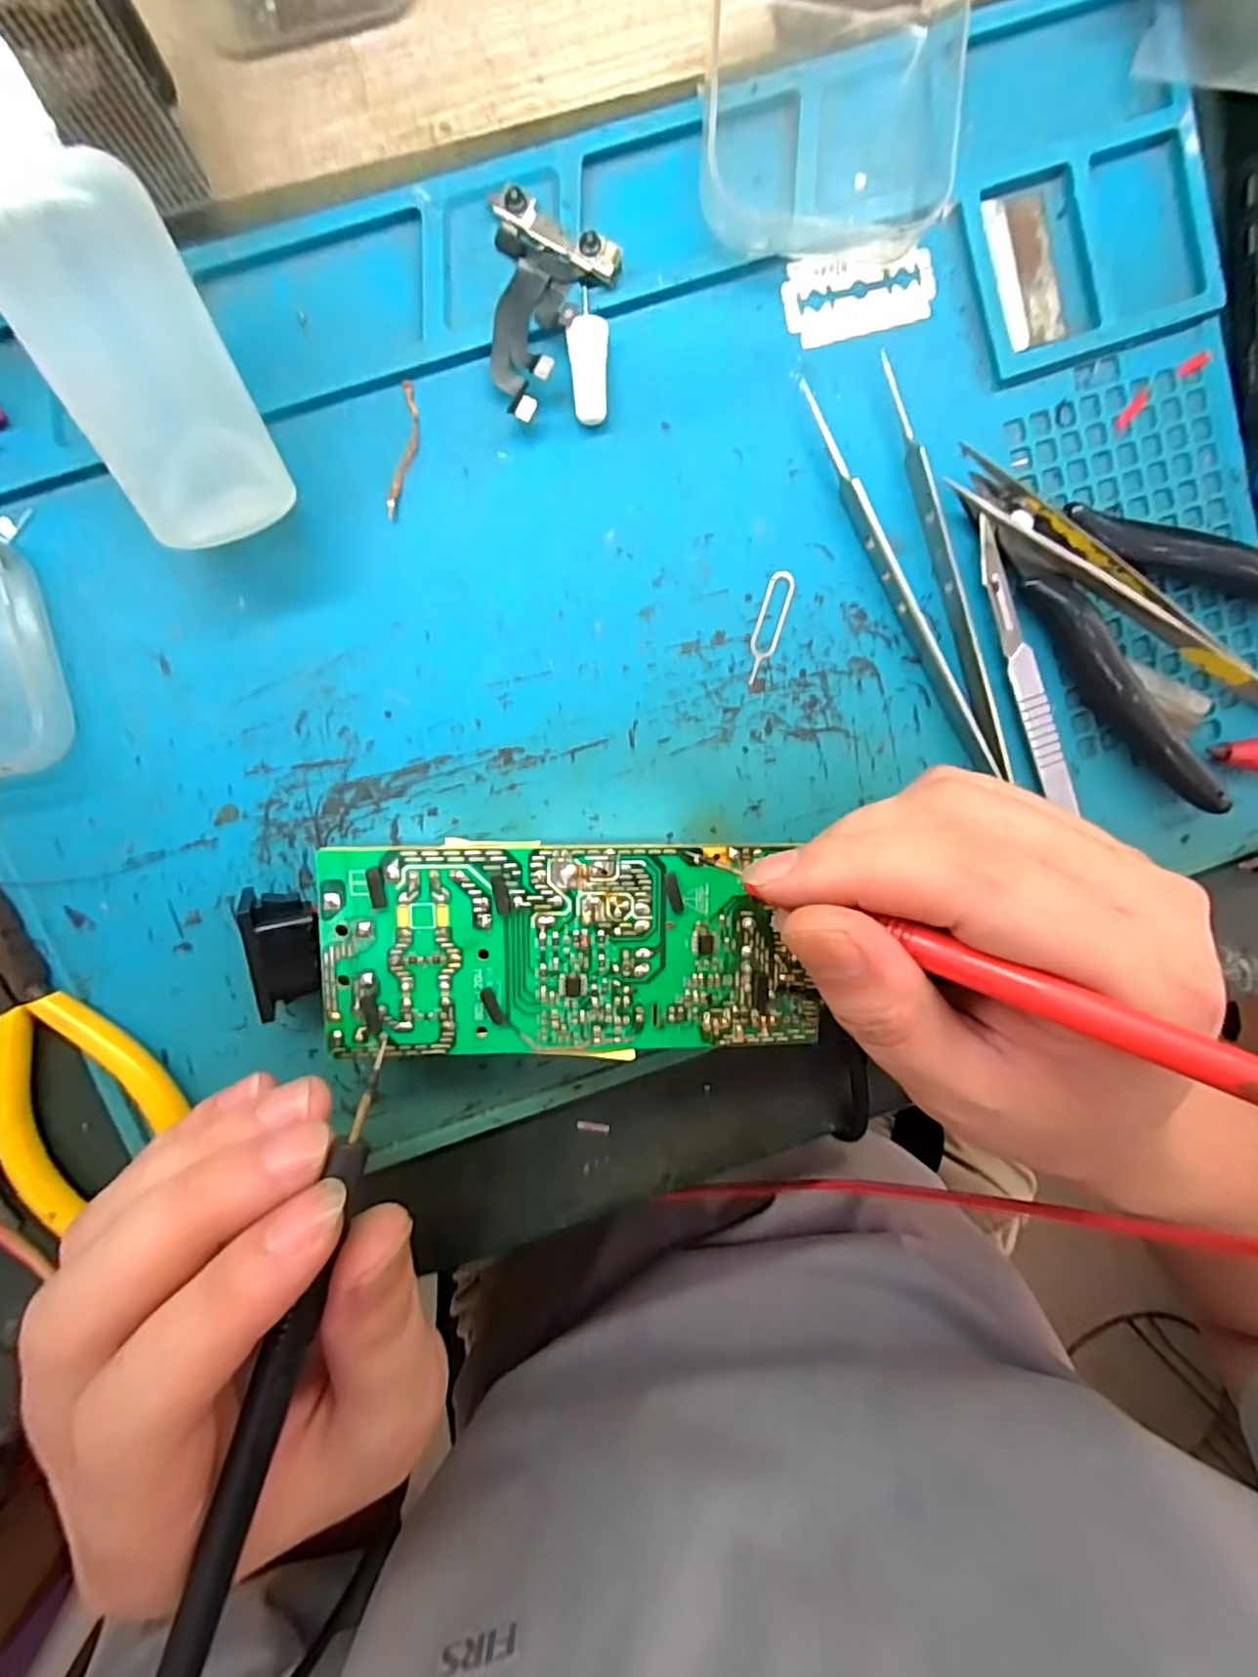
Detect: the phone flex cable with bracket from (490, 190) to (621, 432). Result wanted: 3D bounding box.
[{"bbox_3d":[-0.020,-0.138,0.173,0.031,0.010,0.052,1,97,-5],"label":"phone flex cable with bracket"}]

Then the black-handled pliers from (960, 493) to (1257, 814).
[{"bbox_3d":[0.150,-0.070,0.193,0.109,0.013,0.071,35,93,-8],"label":"black-handled pliers"}]

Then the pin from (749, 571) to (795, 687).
[{"bbox_3d":[0.041,-0.062,0.193,0.008,0.004,0.032,16,97,-8],"label":"pin"}]

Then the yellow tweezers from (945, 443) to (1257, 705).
[{"bbox_3d":[0.147,-0.070,0.195,0.130,0.010,0.011,32,94,-8],"label":"yellow tweezers"}]

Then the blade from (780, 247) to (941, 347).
[{"bbox_3d":[0.064,-0.150,0.182,0.042,0.004,0.021,-9,98,-3],"label":"blade"}]

